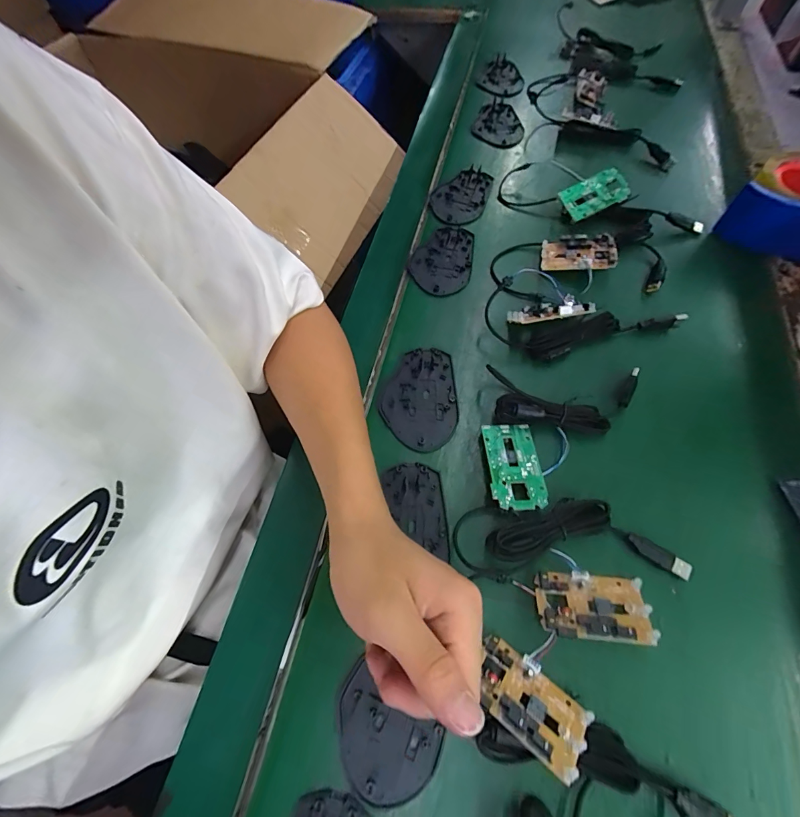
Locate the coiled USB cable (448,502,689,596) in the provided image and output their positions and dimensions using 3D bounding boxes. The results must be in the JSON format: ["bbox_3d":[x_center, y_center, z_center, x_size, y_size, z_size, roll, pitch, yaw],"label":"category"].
[{"bbox_3d":[0.134,0.106,0.303,0.176,0.020,0.062,-2,63,1],"label":"coiled USB cable"}]

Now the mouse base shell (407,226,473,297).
[{"bbox_3d":[0.050,-0.178,0.461,0.072,0.006,0.111,7,63,6],"label":"mouse base shell"}]

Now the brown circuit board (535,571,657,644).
[{"bbox_3d":[0.143,0.145,0.281,0.078,0.022,0.043,3,63,4],"label":"brown circuit board"}]

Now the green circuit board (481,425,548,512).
[{"bbox_3d":[0.098,0.049,0.331,0.045,0.006,0.077,1,58,-5],"label":"green circuit board"}]

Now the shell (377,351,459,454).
[{"bbox_3d":[0.018,-0.010,0.377,0.072,0.006,0.108,-4,63,0],"label":"shell"}]

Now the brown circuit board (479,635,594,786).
[{"bbox_3d":[0.085,0.193,0.254,0.076,0.013,0.043,35,45,22],"label":"brown circuit board"}]

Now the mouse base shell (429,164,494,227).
[{"bbox_3d":[0.080,-0.282,0.508,0.069,0.008,0.109,19,65,11],"label":"mouse base shell"}]

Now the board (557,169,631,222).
[{"bbox_3d":[0.240,-0.263,0.469,0.072,0.014,0.044,-20,82,4],"label":"board"}]

